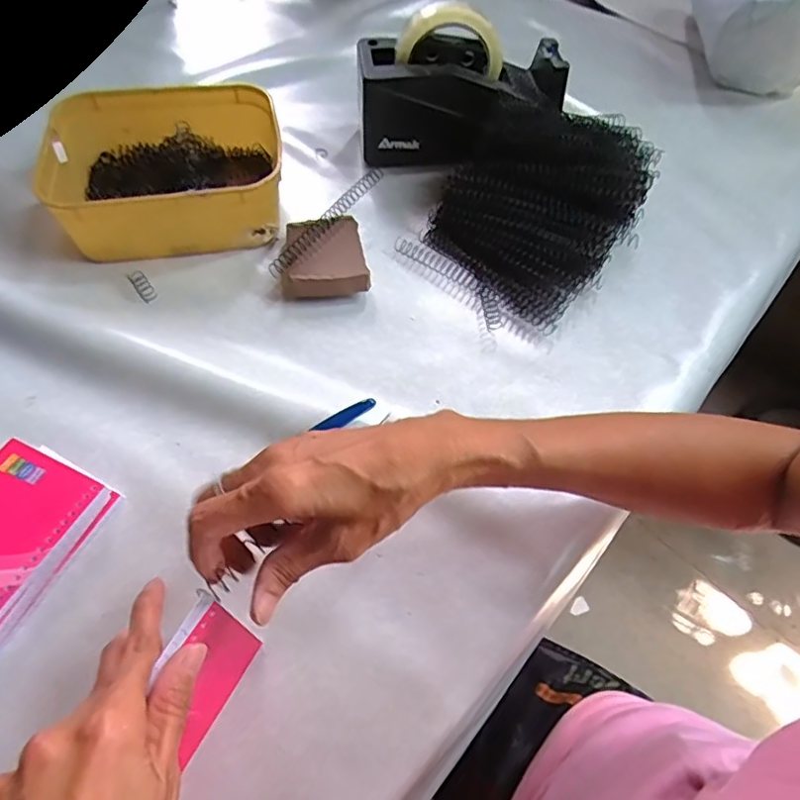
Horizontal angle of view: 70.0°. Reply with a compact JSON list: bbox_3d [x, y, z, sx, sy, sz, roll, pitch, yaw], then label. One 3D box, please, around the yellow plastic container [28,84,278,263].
[{"bbox_3d":[-0.208,-0.205,0.519,0.186,0.070,0.166,-6,56,-5],"label":"yellow plastic container"}]

